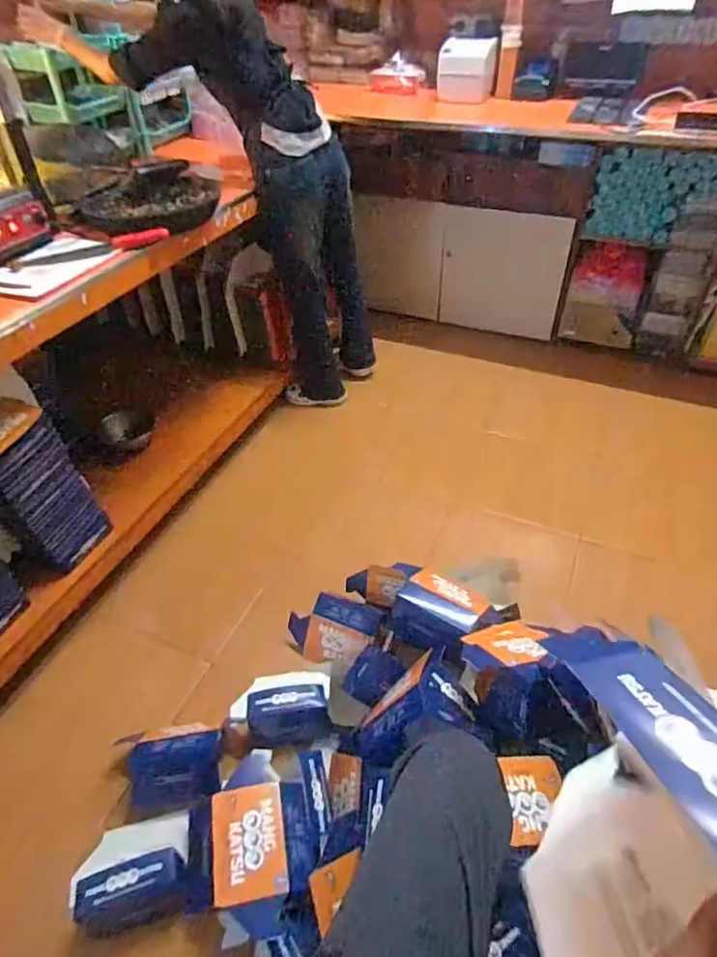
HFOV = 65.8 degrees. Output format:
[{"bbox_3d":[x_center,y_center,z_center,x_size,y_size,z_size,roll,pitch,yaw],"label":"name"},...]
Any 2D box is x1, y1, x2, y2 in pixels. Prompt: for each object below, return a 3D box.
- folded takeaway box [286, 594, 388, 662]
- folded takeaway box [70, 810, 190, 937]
[{"bbox_3d":[-0.063,0.395,1.452,0.245,0.065,0.170,8,86,11],"label":"folded takeaway box"},{"bbox_3d":[-0.442,0.751,1.063,0.208,0.073,0.182,-10,44,-9],"label":"folded takeaway box"}]

